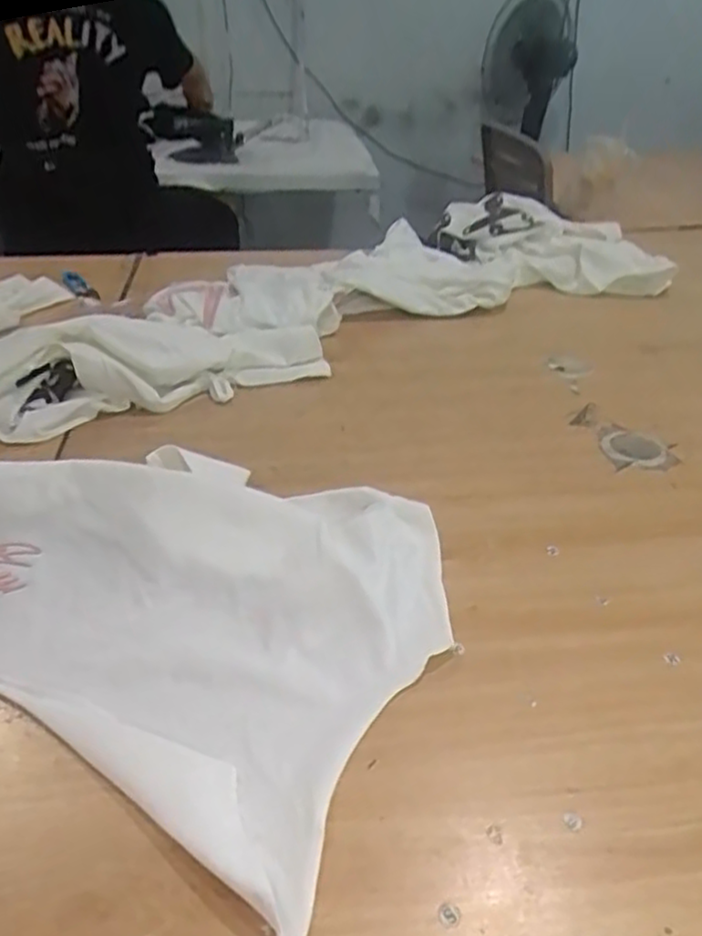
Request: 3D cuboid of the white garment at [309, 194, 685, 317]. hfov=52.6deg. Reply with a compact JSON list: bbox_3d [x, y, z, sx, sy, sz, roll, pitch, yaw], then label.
[{"bbox_3d":[0.199,-0.335,1.098,0.512,0.098,0.249,-10,37,-14],"label":"white garment"}]

